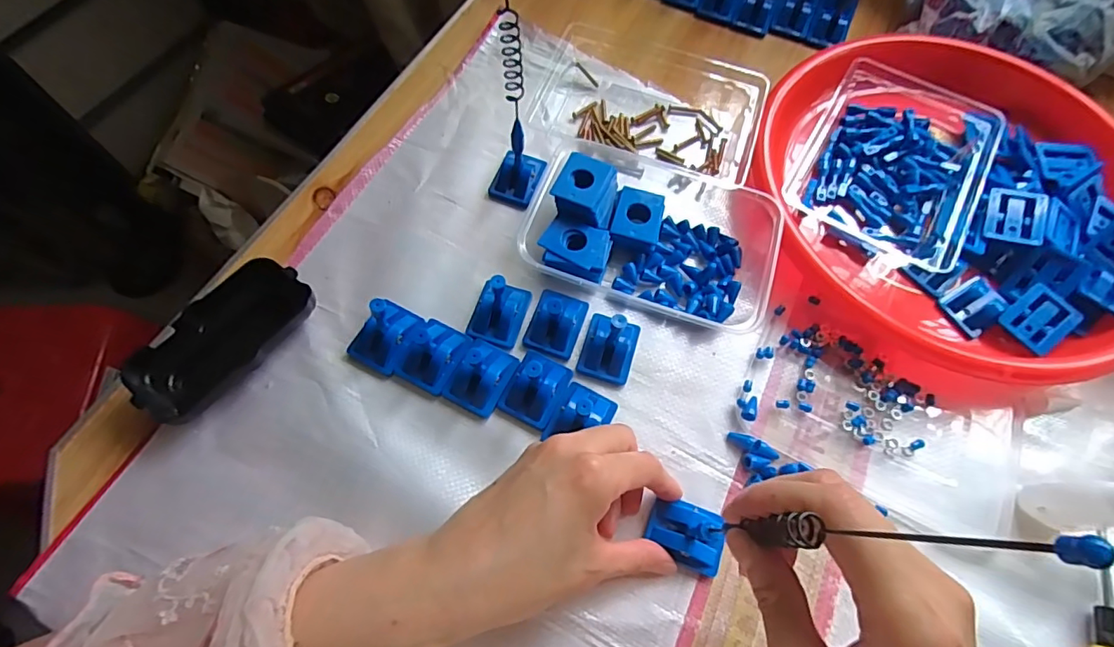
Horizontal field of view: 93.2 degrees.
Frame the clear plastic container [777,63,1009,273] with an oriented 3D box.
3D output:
[{"bbox_3d":[0.259,-0.126,0.406,0.128,0.034,0.167,30,68,11],"label":"clear plastic container"}]

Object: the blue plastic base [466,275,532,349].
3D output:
[{"bbox_3d":[-0.039,-0.014,0.344,0.034,0.044,0.043,16,66,5],"label":"blue plastic base"}]

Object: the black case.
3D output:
[{"bbox_3d":[-0.210,0.010,0.333,0.060,0.026,0.110,33,68,12],"label":"black case"}]

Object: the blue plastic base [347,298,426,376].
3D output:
[{"bbox_3d":[-0.111,0.002,0.332,0.034,0.042,0.044,27,67,10],"label":"blue plastic base"}]

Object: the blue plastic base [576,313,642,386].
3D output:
[{"bbox_3d":[0.035,0.014,0.346,0.034,0.022,0.044,17,66,6],"label":"blue plastic base"}]

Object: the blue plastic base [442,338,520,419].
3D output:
[{"bbox_3d":[-0.048,0.033,0.335,0.034,0.015,0.044,25,67,9],"label":"blue plastic base"}]

